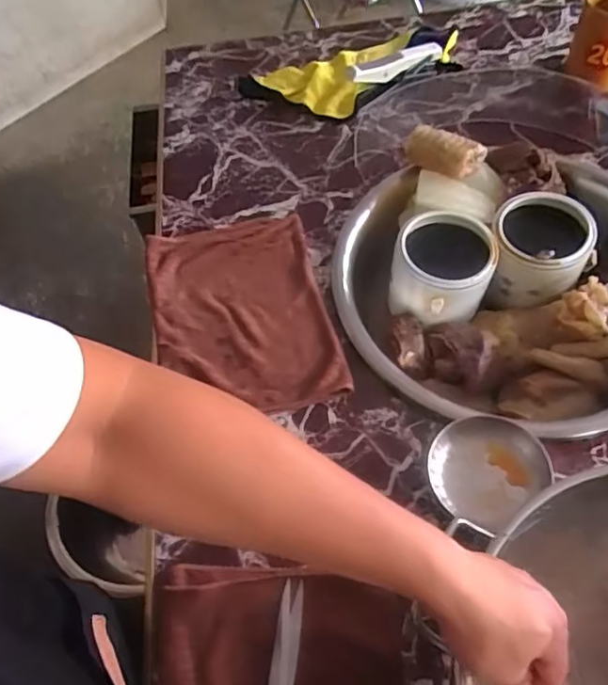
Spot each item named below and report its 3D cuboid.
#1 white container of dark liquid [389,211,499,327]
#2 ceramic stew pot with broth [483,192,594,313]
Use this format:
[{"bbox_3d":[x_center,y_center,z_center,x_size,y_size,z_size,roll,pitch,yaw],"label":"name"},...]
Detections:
[{"bbox_3d":[0.187,-0.104,0.796,0.121,0.089,0.132,13,61,13],"label":"white container of dark liquid"},{"bbox_3d":[0.314,-0.125,0.810,0.118,0.107,0.134,15,61,14],"label":"ceramic stew pot with broth"}]

